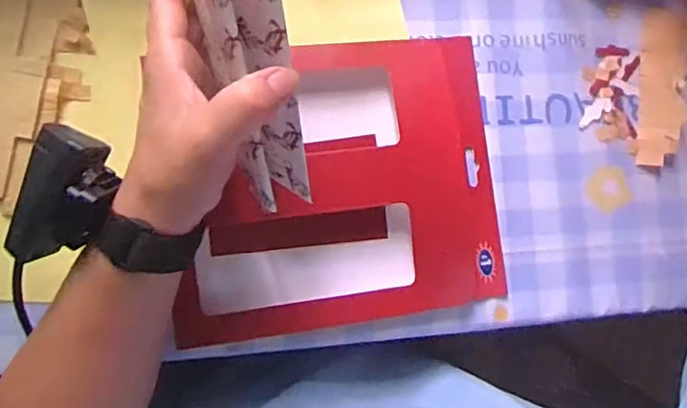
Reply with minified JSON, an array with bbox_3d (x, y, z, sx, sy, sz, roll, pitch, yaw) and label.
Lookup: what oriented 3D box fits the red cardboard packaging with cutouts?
[{"bbox_3d":[-0.001,-0.014,0.390,0.224,0.020,0.190,-7,89,-9],"label":"red cardboard packaging with cutouts"}]

